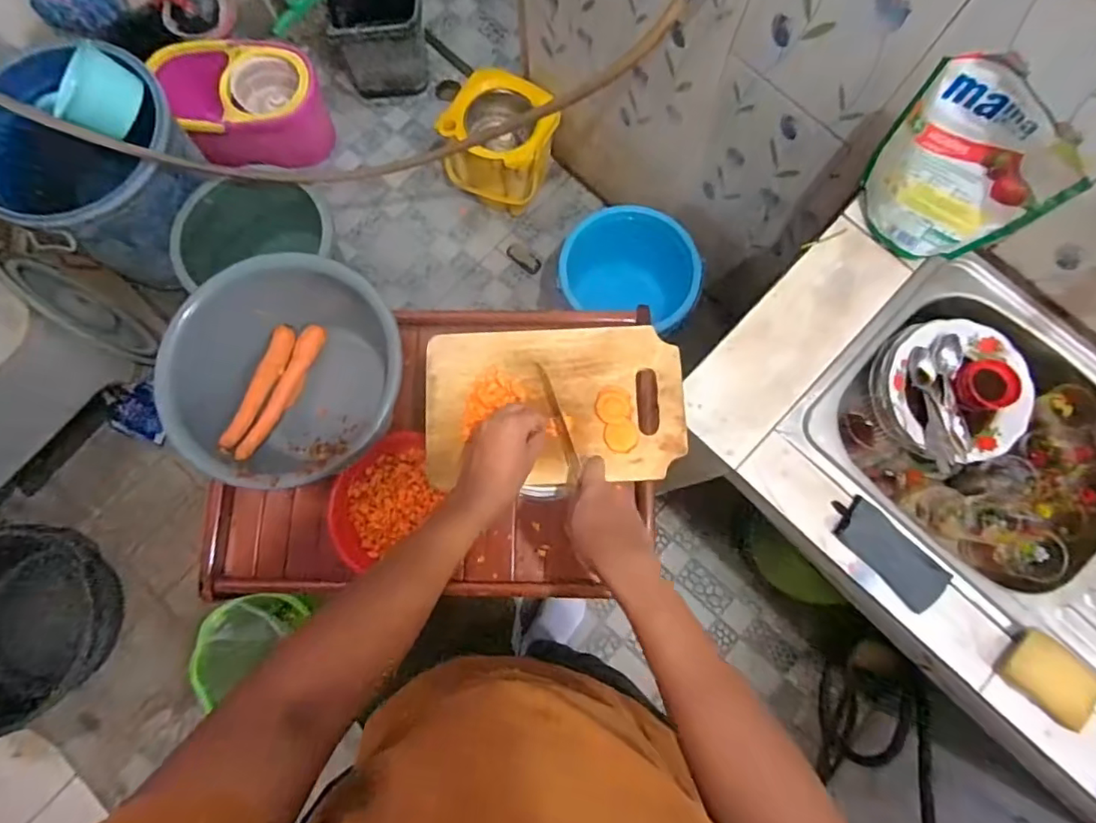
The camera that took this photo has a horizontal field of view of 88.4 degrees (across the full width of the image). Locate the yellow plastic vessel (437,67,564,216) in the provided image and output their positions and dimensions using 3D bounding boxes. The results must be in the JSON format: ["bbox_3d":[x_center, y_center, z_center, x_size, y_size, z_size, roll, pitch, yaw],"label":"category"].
[{"bbox_3d":[-0.123,-0.673,1.440,0.262,0.283,0.197,26,80,5],"label":"yellow plastic vessel"}]

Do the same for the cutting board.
[{"bbox_3d":[0.009,-0.009,0.650,0.292,0.021,0.178,-3,79,0],"label":"cutting board"}]

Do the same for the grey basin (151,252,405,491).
[{"bbox_3d":[-0.343,-0.040,0.779,0.301,0.161,0.276,0,79,0],"label":"grey basin"}]

